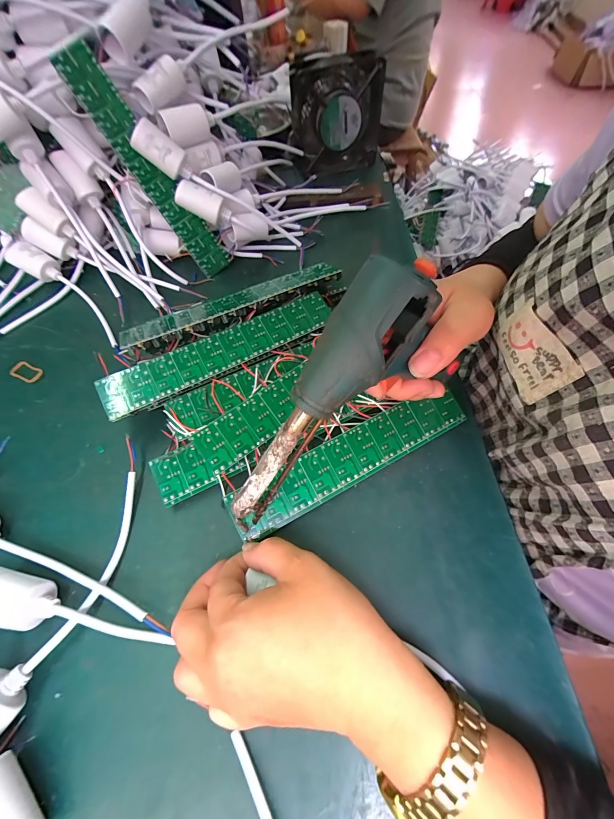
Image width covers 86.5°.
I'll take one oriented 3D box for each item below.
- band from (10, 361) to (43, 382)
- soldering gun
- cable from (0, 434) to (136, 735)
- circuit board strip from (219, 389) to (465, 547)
[{"bbox_3d":[-0.275,-0.037,0.320,0.030,0.004,0.018,21,62,13],"label":"band"},{"bbox_3d":[0.008,-0.004,0.182,0.042,0.028,0.171,43,110,23],"label":"soldering gun"},{"bbox_3d":[-0.153,0.111,0.211,0.038,0.031,0.195,14,60,10],"label":"cable"},{"bbox_3d":[0.036,0.036,0.253,0.198,0.004,0.037,-26,83,-13],"label":"circuit board strip"}]

